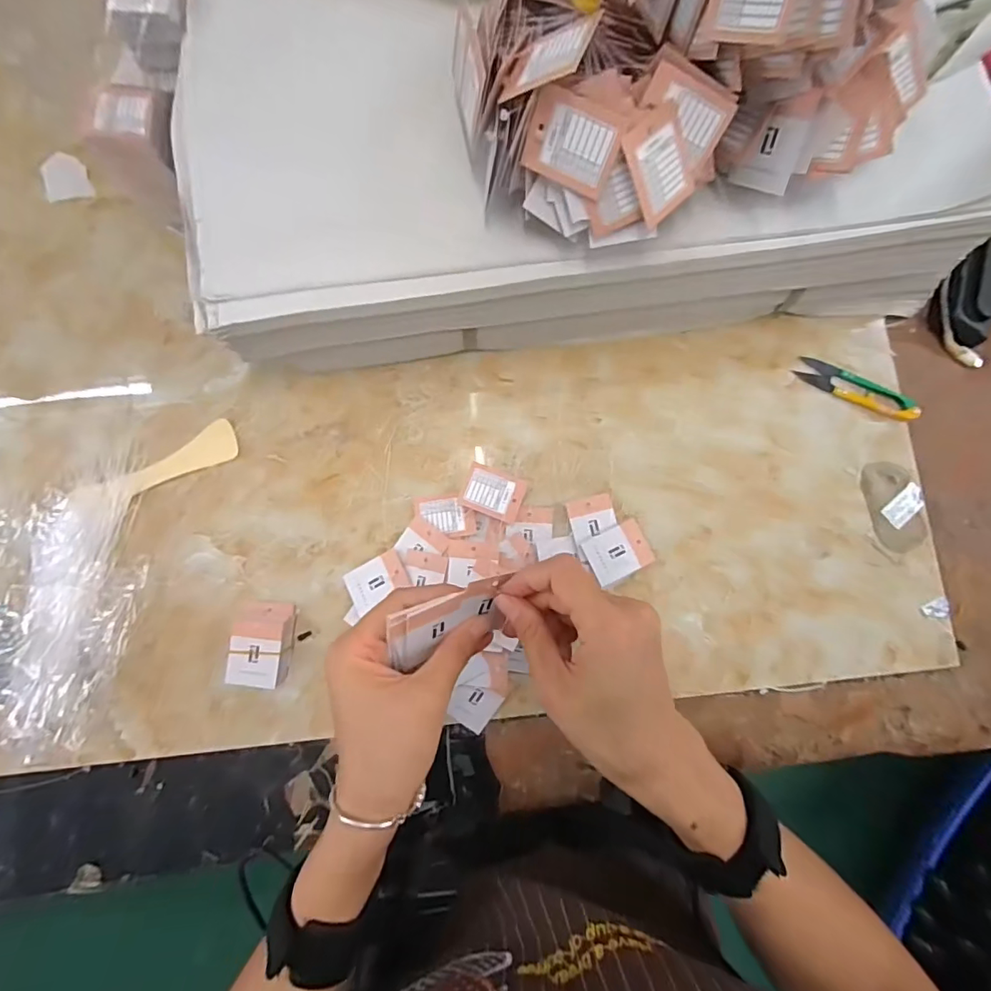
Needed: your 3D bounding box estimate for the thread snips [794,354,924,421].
[{"bbox_3d":[0.308,-0.090,0.433,0.100,0.009,0.025,25,84,4],"label":"thread snips"}]

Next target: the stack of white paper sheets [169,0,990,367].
[{"bbox_3d":[0.065,-0.271,0.399,0.565,0.117,0.272,-7,82,0],"label":"stack of white paper sheets"}]

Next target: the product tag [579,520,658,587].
[{"bbox_3d":[0.100,0.046,0.414,0.051,0.004,0.039,-26,80,-5],"label":"product tag"}]

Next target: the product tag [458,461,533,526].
[{"bbox_3d":[-0.001,-0.002,0.417,0.050,0.004,0.038,20,77,-3],"label":"product tag"}]

